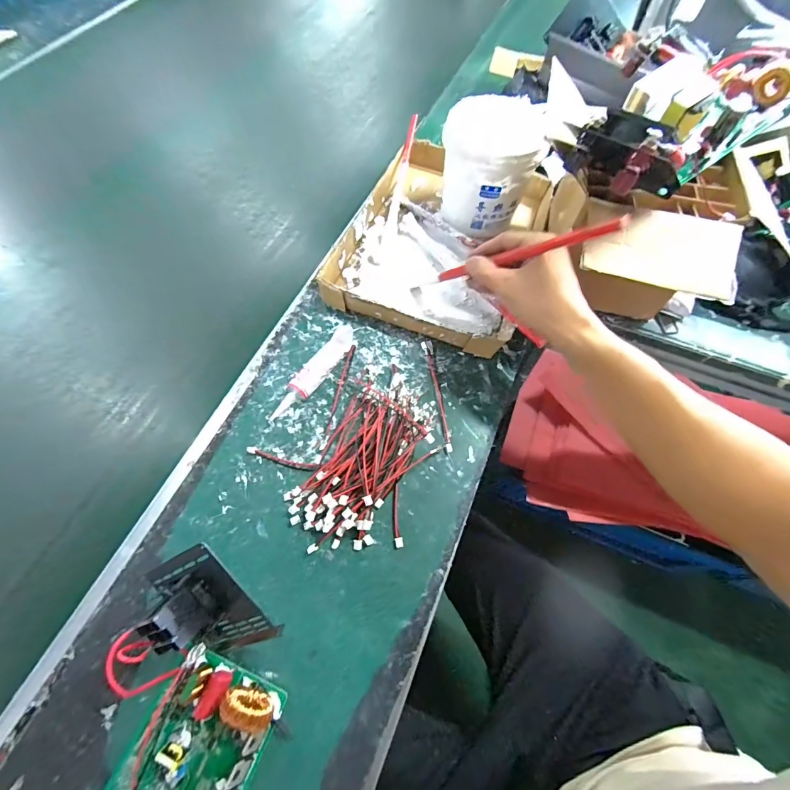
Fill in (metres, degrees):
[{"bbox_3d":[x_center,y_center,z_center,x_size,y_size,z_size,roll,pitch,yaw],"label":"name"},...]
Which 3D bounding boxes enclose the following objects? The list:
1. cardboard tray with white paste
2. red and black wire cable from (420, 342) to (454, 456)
[{"bbox_3d":[0.061,-0.214,0.503,0.228,0.036,0.309,18,65,9],"label":"cardboard tray with white paste"},{"bbox_3d":[0.048,-0.003,0.419,0.012,0.005,0.137,-8,64,-4],"label":"red and black wire cable"}]

